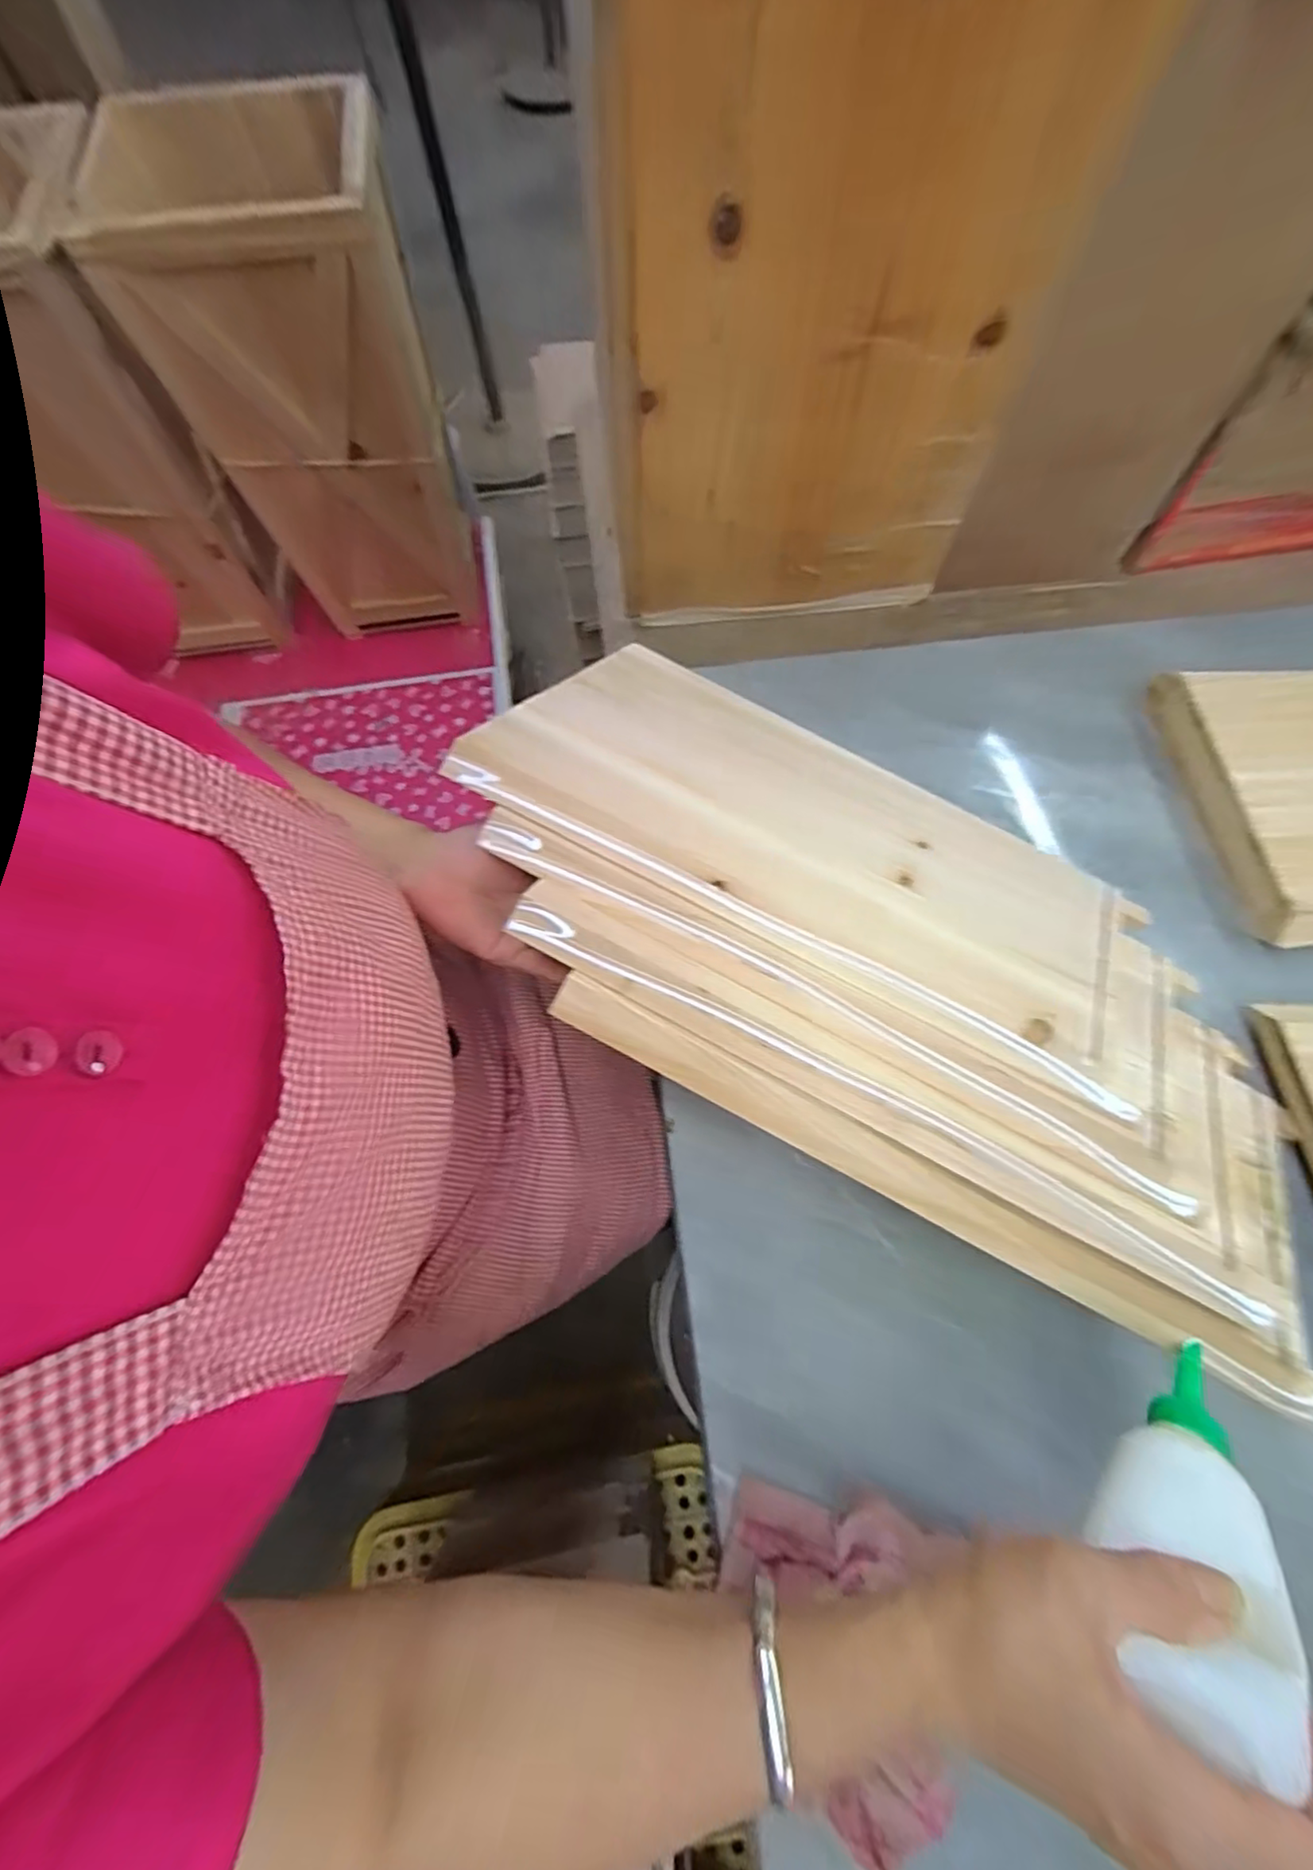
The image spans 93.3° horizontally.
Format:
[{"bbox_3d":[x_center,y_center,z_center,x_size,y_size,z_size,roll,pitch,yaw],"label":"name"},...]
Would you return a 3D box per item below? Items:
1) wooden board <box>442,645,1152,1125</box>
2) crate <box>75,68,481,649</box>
[{"bbox_3d":[0.103,-0.075,0.427,0.429,0.016,0.216,30,51,12],"label":"wooden board"},{"bbox_3d":[-0.386,-0.625,0.760,0.256,0.444,0.209,-9,69,-1],"label":"crate"}]

